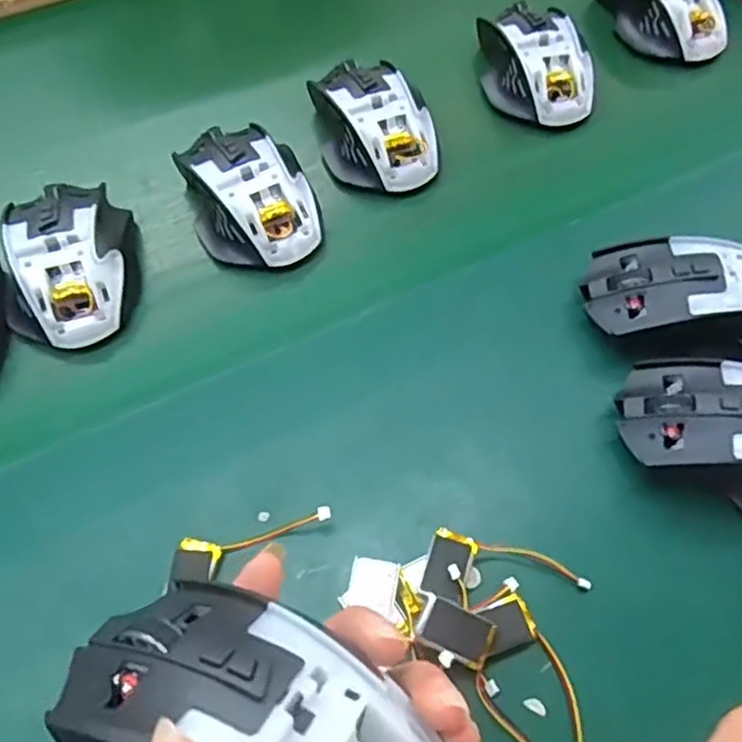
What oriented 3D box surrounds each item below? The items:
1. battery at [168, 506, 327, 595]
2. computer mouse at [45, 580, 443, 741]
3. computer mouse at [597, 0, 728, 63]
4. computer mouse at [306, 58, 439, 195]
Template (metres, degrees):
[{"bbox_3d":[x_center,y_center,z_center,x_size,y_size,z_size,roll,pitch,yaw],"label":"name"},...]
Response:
[{"bbox_3d":[-0.057,0.078,0.327,0.080,0.008,0.023,-18,61,-22],"label":"battery"},{"bbox_3d":[-0.028,0.097,0.184,0.111,0.040,0.062,34,67,19],"label":"computer mouse"},{"bbox_3d":[0.214,-0.270,0.519,0.070,0.038,0.098,-13,63,-8],"label":"computer mouse"},{"bbox_3d":[0.002,-0.161,0.457,0.074,0.038,0.101,-16,63,-9],"label":"computer mouse"}]

